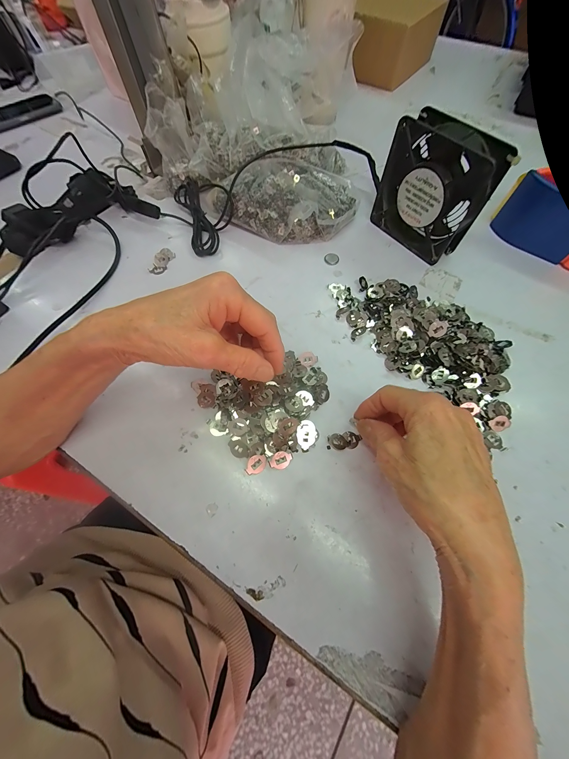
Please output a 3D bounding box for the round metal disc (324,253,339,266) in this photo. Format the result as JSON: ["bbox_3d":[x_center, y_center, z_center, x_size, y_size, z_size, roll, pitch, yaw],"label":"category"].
[{"bbox_3d":[0.063,-0.160,0.354,0.019,0.004,0.020,0,65,0],"label":"round metal disc"}]

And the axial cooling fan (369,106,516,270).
[{"bbox_3d":[0.175,-0.224,0.317,0.047,0.120,0.120,-37,70,-16],"label":"axial cooling fan"}]

